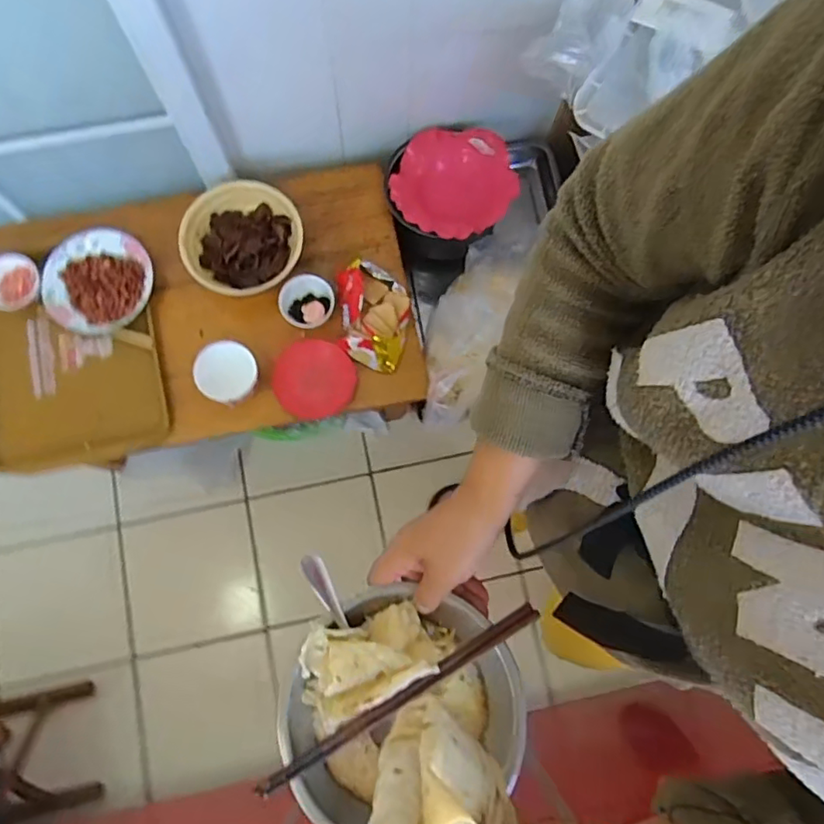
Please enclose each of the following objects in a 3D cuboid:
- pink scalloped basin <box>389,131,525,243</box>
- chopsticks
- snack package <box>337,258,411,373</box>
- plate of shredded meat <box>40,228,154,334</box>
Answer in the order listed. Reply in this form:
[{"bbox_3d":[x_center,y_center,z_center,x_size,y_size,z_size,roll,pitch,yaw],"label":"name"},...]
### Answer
[{"bbox_3d":[0.086,-0.461,1.159,0.242,0.046,0.252,34,71,10],"label":"pink scalloped basin"},{"bbox_3d":[-0.005,0.221,0.453,0.244,0.015,0.014,-29,73,-12],"label":"chopsticks"},{"bbox_3d":[-0.074,-0.183,1.077,0.146,0.048,0.191,15,75,-10],"label":"snack package"},{"bbox_3d":[-0.583,-0.245,1.071,0.191,0.029,0.194,-4,70,-4],"label":"plate of shredded meat"}]

